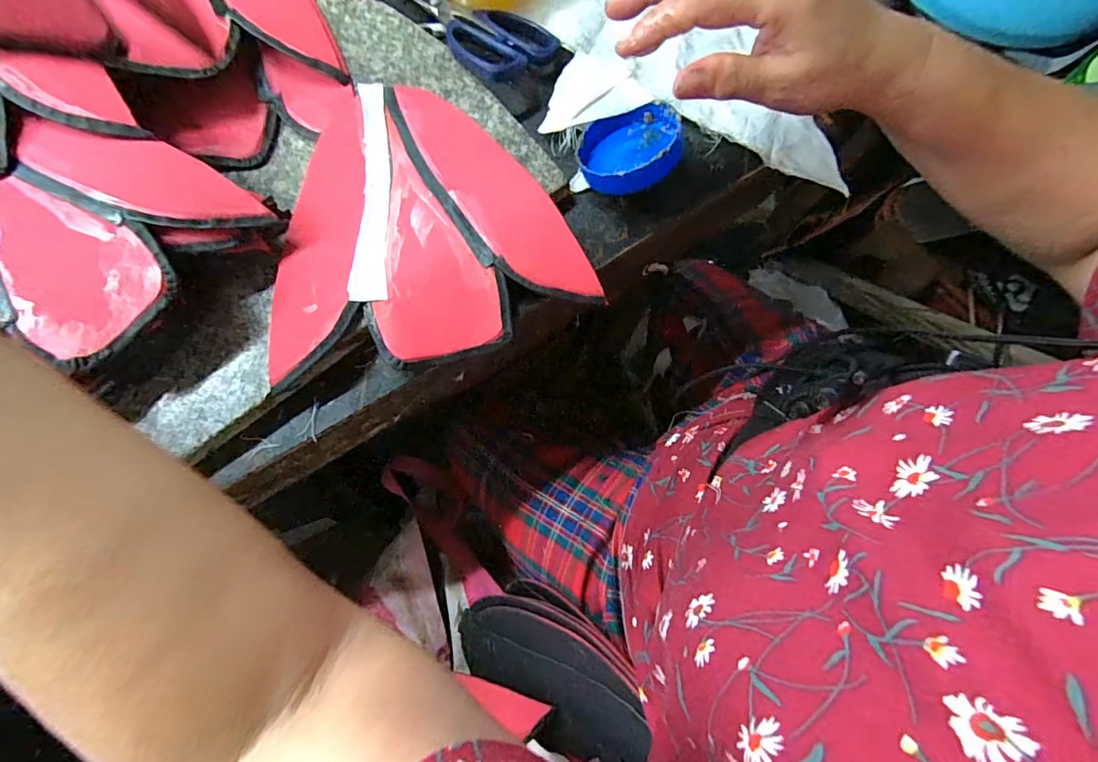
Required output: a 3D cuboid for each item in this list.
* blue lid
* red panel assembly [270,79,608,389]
[{"bbox_3d":[0.058,-0.168,0.340,0.071,0.017,0.072,-5,57,18],"label":"blue lid"},{"bbox_3d":[-0.099,-0.117,0.339,0.220,0.014,0.208,-17,79,-4],"label":"red panel assembly"}]

